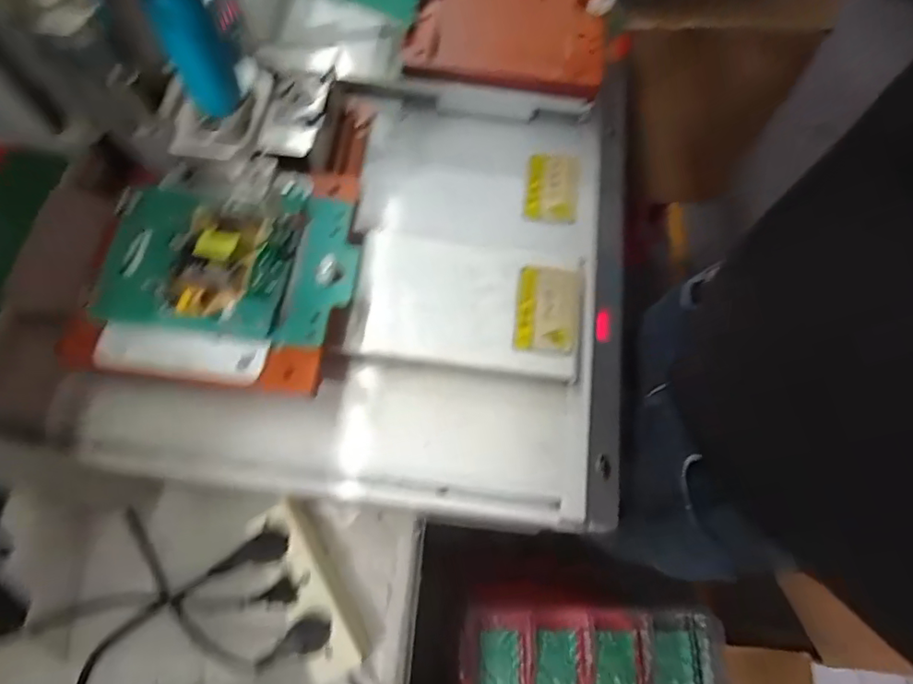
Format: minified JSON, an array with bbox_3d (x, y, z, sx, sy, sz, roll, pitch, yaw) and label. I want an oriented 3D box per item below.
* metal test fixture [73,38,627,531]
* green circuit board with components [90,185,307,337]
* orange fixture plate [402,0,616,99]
[{"bbox_3d":[-0.058,-0.081,0.529,0.450,0.077,0.442,8,66,1],"label":"metal test fixture"},{"bbox_3d":[-0.208,-0.069,0.441,0.149,0.031,0.118,7,66,1],"label":"green circuit board with components"},{"bbox_3d":[0.057,-0.353,0.583,0.193,0.031,0.196,7,66,1],"label":"orange fixture plate"}]

